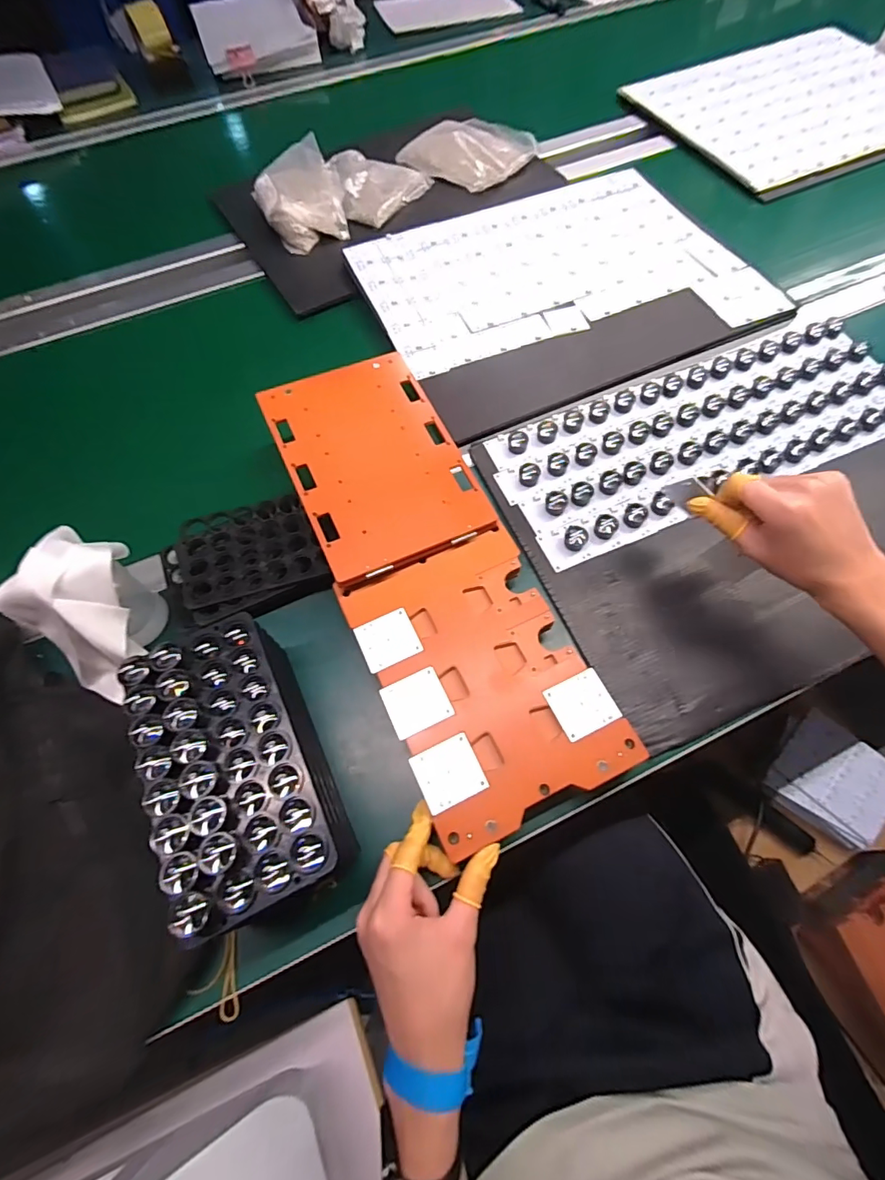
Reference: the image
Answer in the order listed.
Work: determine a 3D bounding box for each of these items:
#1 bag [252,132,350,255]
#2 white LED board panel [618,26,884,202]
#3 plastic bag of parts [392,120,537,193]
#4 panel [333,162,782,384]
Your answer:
[{"bbox_3d":[-0.210,-0.579,0.723,0.121,0.054,0.166,-26,66,-10],"label":"bag"},{"bbox_3d":[0.602,-0.828,0.837,0.463,0.026,0.380,-26,66,-10],"label":"white LED board panel"},{"bbox_3d":[0.039,-0.707,0.788,0.176,0.033,0.166,35,71,17],"label":"plastic bag of parts"},{"bbox_3d":[0.145,-0.421,0.653,0.468,0.012,0.325,-20,66,-7],"label":"panel"}]

